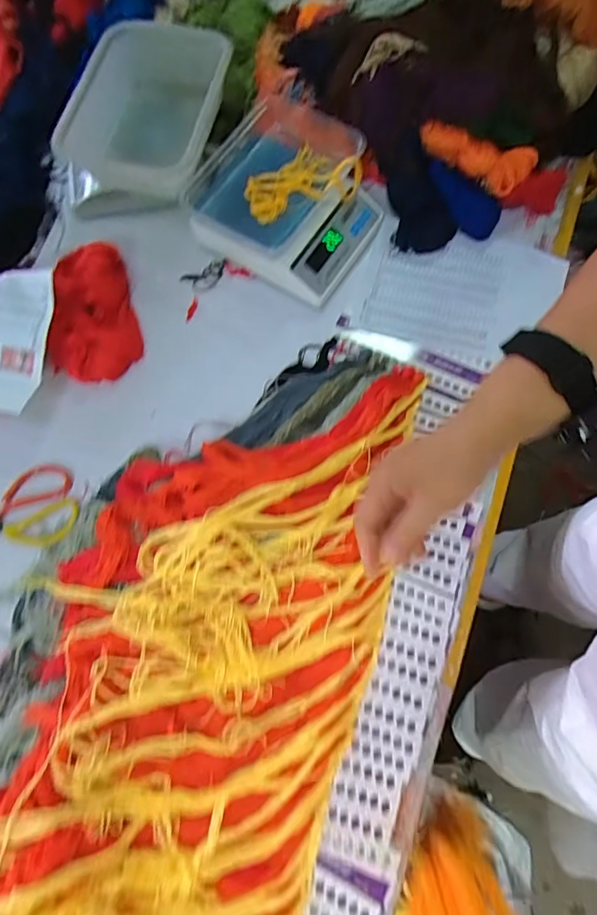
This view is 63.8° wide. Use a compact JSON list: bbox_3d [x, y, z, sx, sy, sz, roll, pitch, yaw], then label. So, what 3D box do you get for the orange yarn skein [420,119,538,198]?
[{"bbox_3d":[0.266,-0.458,0.717,0.167,0.044,0.055,33,78,13],"label":"orange yarn skein"}]

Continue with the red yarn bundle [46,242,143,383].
[{"bbox_3d":[-0.320,-0.234,0.735,0.129,0.055,0.241,-12,72,-1],"label":"red yarn bundle"}]

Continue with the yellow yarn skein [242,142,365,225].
[{"bbox_3d":[-0.002,-0.403,0.705,0.111,0.050,0.151,42,80,15],"label":"yellow yarn skein"}]

